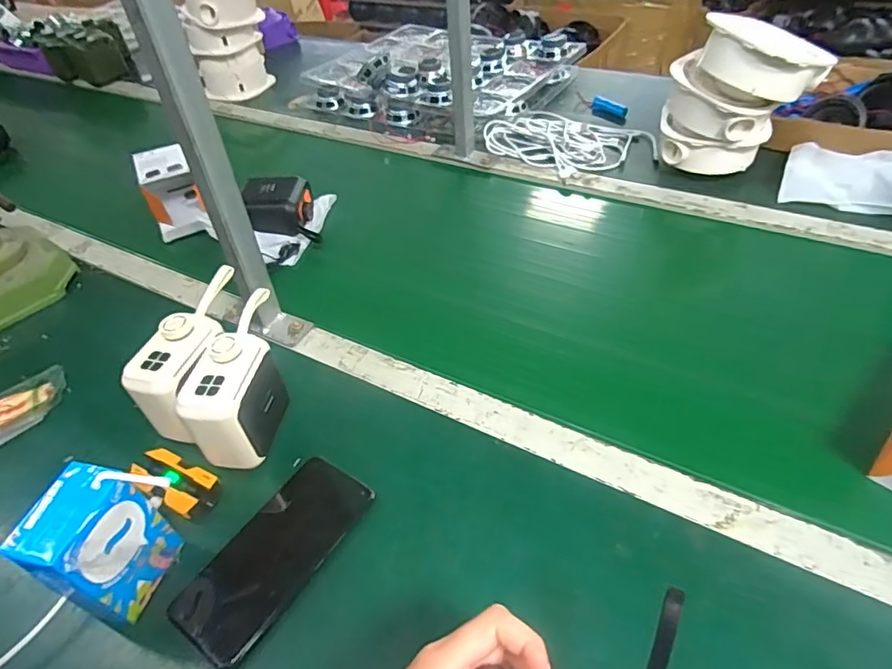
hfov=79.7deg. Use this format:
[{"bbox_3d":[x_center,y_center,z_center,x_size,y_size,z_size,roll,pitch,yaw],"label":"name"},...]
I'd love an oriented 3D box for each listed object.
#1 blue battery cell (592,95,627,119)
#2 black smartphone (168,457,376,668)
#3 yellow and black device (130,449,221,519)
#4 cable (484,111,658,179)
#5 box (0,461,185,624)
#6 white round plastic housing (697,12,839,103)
[{"bbox_3d":[0.289,-0.399,0.938,0.023,0.016,0.071,-34,52,-27],"label":"blue battery cell"},{"bbox_3d":[-0.131,0.165,0.410,0.074,0.013,0.153,25,51,26],"label":"black smartphone"},{"bbox_3d":[-0.233,0.126,0.454,0.074,0.030,0.040,21,49,22],"label":"yellow and black device"},{"bbox_3d":[0.190,-0.312,0.855,0.241,0.018,0.185,30,53,29],"label":"cable"},{"bbox_3d":[-0.238,0.150,0.372,0.044,0.115,0.070,8,46,11],"label":"box"},{"bbox_3d":[0.386,-0.336,0.653,0.135,0.060,0.135,8,51,-10],"label":"white round plastic housing"}]

